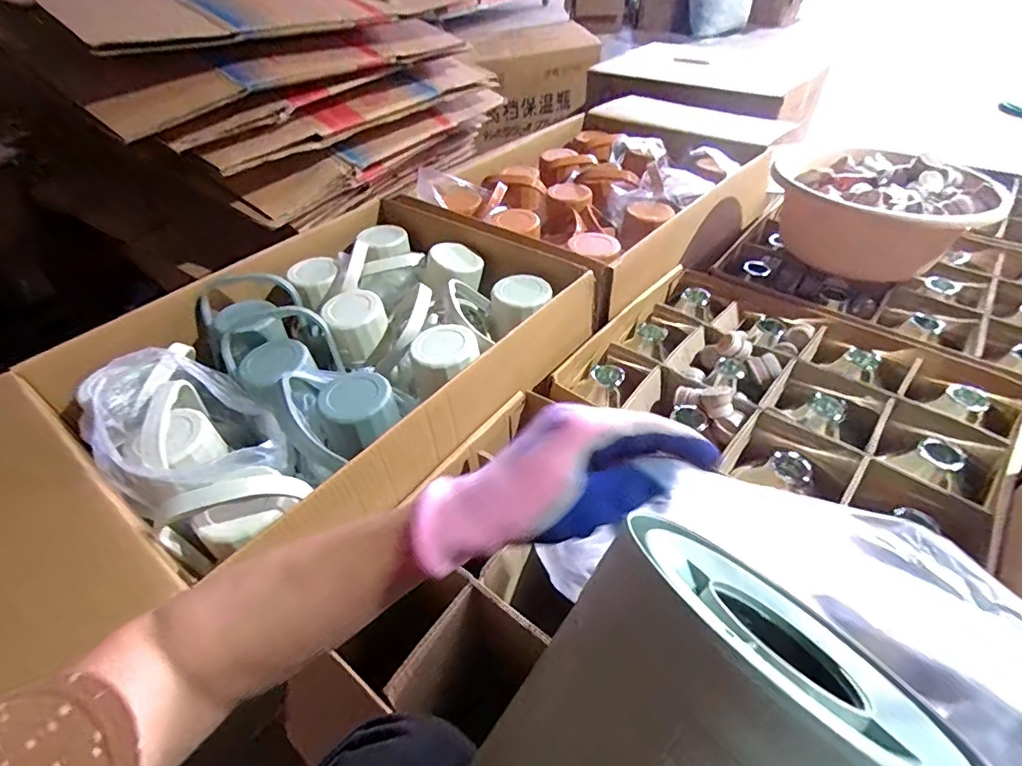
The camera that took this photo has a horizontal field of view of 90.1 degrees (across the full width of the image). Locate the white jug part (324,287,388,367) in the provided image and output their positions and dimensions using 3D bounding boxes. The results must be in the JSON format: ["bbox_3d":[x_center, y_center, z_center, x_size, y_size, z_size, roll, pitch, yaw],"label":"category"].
[{"bbox_3d":[-0.265,-0.104,0.880,0.096,0.084,0.106,-18,45,-15],"label":"white jug part"}]

